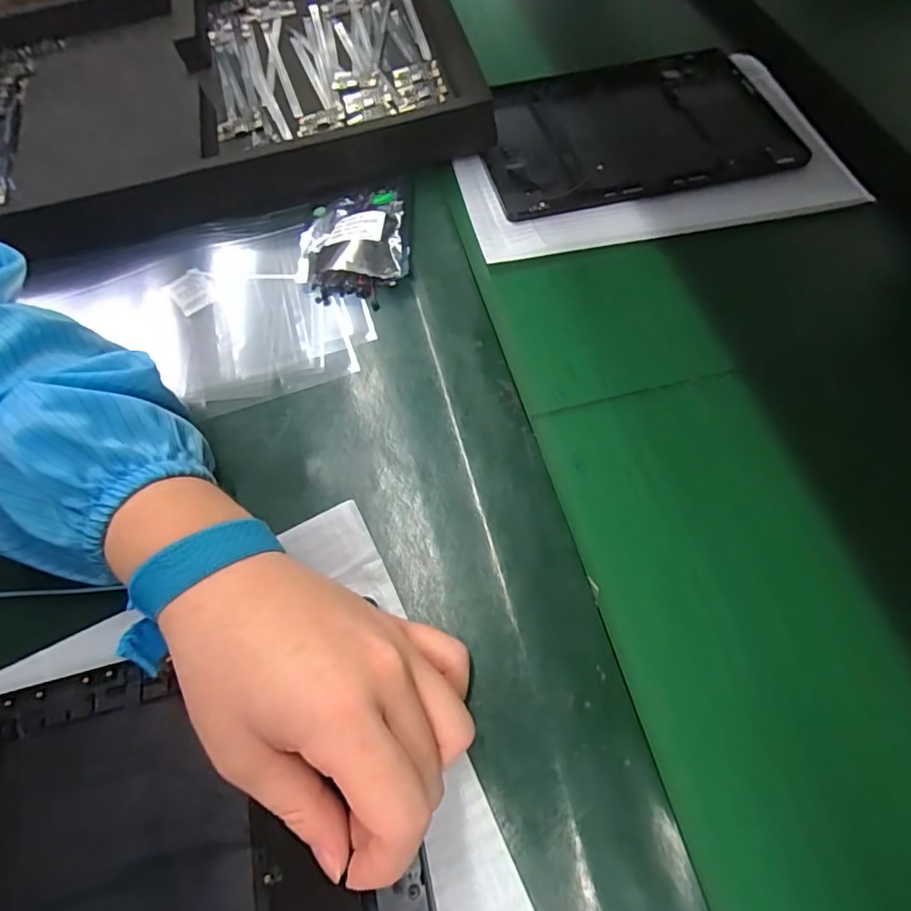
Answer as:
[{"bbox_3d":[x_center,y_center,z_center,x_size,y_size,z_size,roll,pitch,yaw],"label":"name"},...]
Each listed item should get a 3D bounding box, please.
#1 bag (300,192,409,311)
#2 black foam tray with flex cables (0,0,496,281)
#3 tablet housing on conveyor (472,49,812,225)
[{"bbox_3d":[-0.069,-0.144,0.366,0.069,0.018,0.090,-8,63,-2],"label":"bag"},{"bbox_3d":[-0.211,-0.311,0.441,0.425,0.033,0.312,-15,64,-6],"label":"black foam tray with flex cables"},{"bbox_3d":[0.137,-0.263,0.429,0.235,0.006,0.163,-11,63,-4],"label":"tablet housing on conveyor"}]

